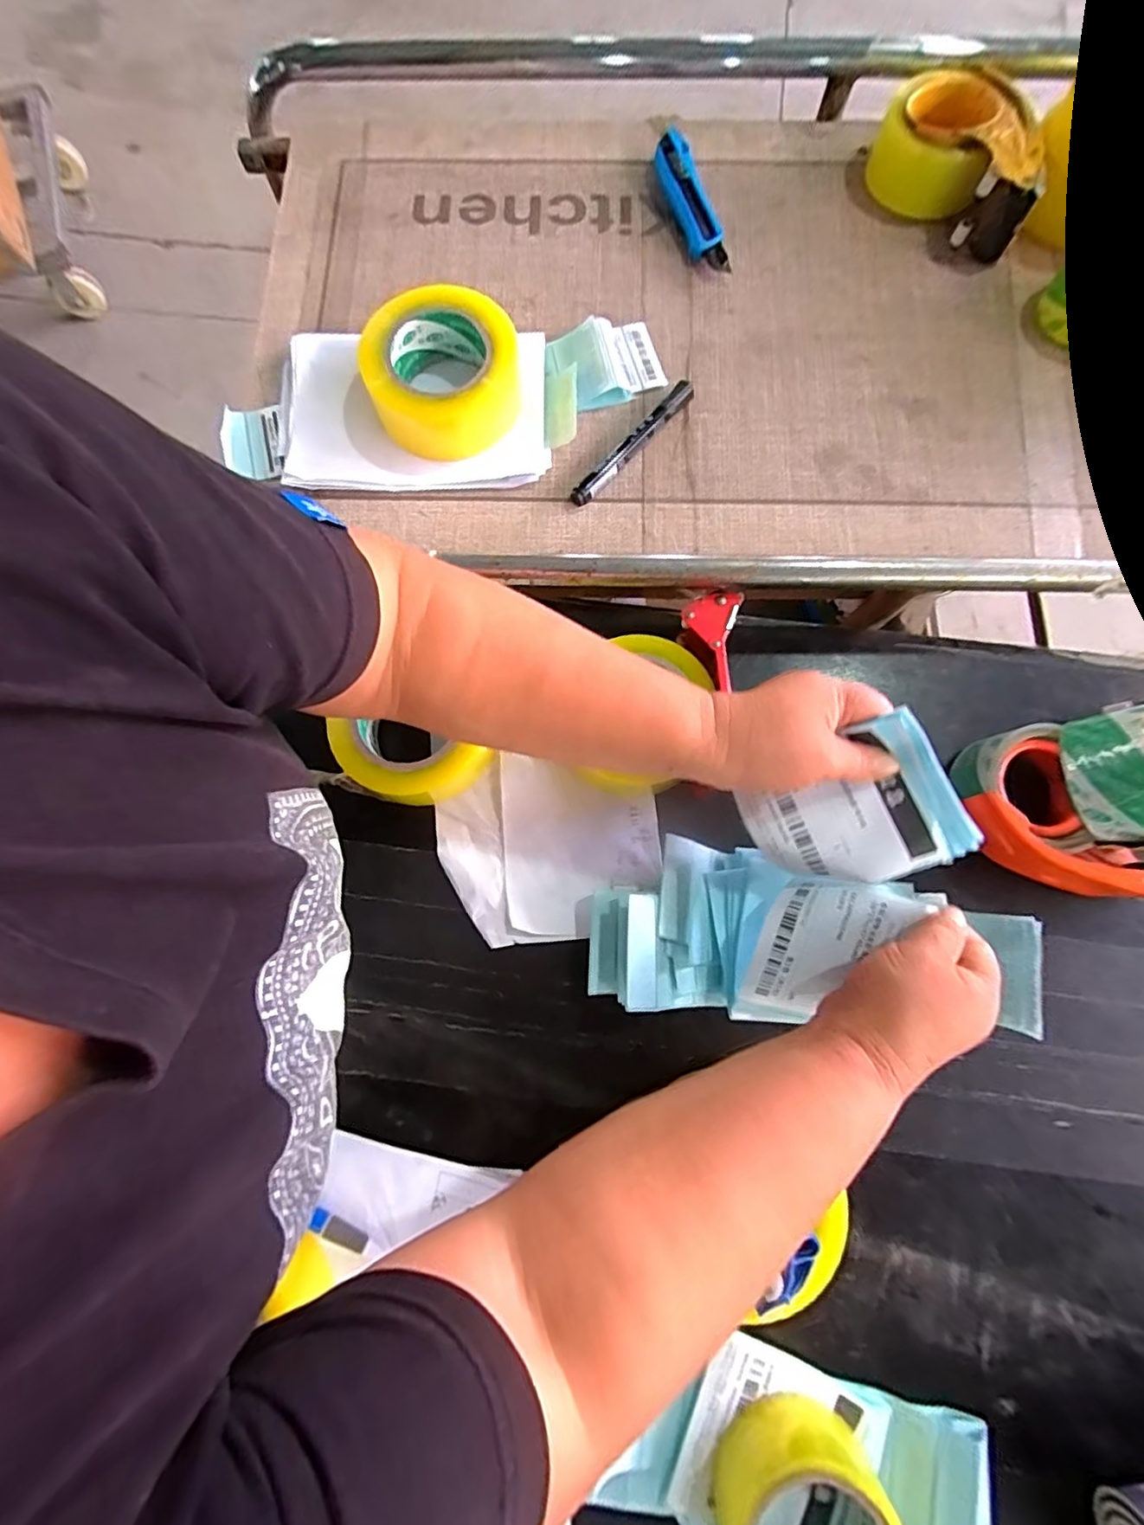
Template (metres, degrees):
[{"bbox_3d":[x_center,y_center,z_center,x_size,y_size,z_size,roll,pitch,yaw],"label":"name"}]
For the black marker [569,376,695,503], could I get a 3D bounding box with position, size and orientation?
[{"bbox_3d":[0.051,-0.264,0.480,0.014,0.015,0.141,42,81,7],"label":"black marker"}]

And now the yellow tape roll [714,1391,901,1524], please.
[{"bbox_3d":[0.134,0.437,0.329,0.096,0.047,0.089,0,79,0],"label":"yellow tape roll"}]

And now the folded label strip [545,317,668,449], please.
[{"bbox_3d":[0.025,-0.327,0.491,0.107,0.022,0.109,-10,79,-2],"label":"folded label strip"}]

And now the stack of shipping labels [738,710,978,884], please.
[{"bbox_3d":[0.172,0.035,0.359,0.113,0.011,0.094,-31,93,22],"label":"stack of shipping labels"}]

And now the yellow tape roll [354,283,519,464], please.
[{"bbox_3d":[-0.103,-0.313,0.473,0.120,0.057,0.110,0,79,0],"label":"yellow tape roll"}]

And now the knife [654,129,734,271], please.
[{"bbox_3d":[0.108,-0.511,0.529,0.032,0.018,0.144,-14,79,-3],"label":"knife"}]

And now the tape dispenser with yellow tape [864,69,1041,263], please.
[{"bbox_3d":[0.338,-0.543,0.519,0.114,0.061,0.156,5,79,1],"label":"tape dispenser with yellow tape"}]

